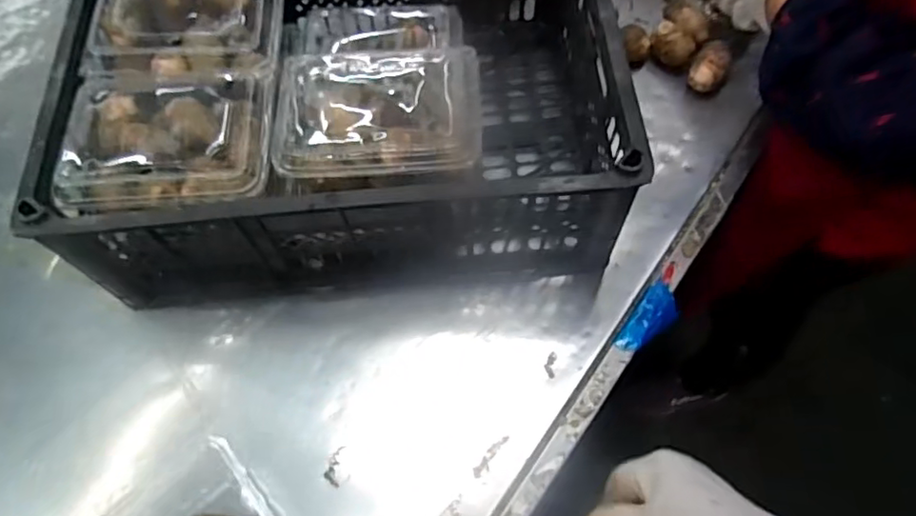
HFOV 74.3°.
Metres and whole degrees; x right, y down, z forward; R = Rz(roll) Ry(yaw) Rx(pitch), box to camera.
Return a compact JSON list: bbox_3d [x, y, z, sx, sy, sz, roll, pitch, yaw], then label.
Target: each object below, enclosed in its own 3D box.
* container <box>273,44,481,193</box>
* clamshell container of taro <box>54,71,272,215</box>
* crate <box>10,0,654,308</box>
[{"bbox_3d":[-0.067,-0.122,0.529,0.172,0.052,0.126,-4,65,-1],"label":"container"},{"bbox_3d":[-0.250,-0.104,0.521,0.183,0.053,0.152,0,65,1],"label":"clamshell container of taro"},{"bbox_3d":[-0.104,-0.152,0.593,0.481,0.170,0.328,-4,65,-2],"label":"crate"}]

